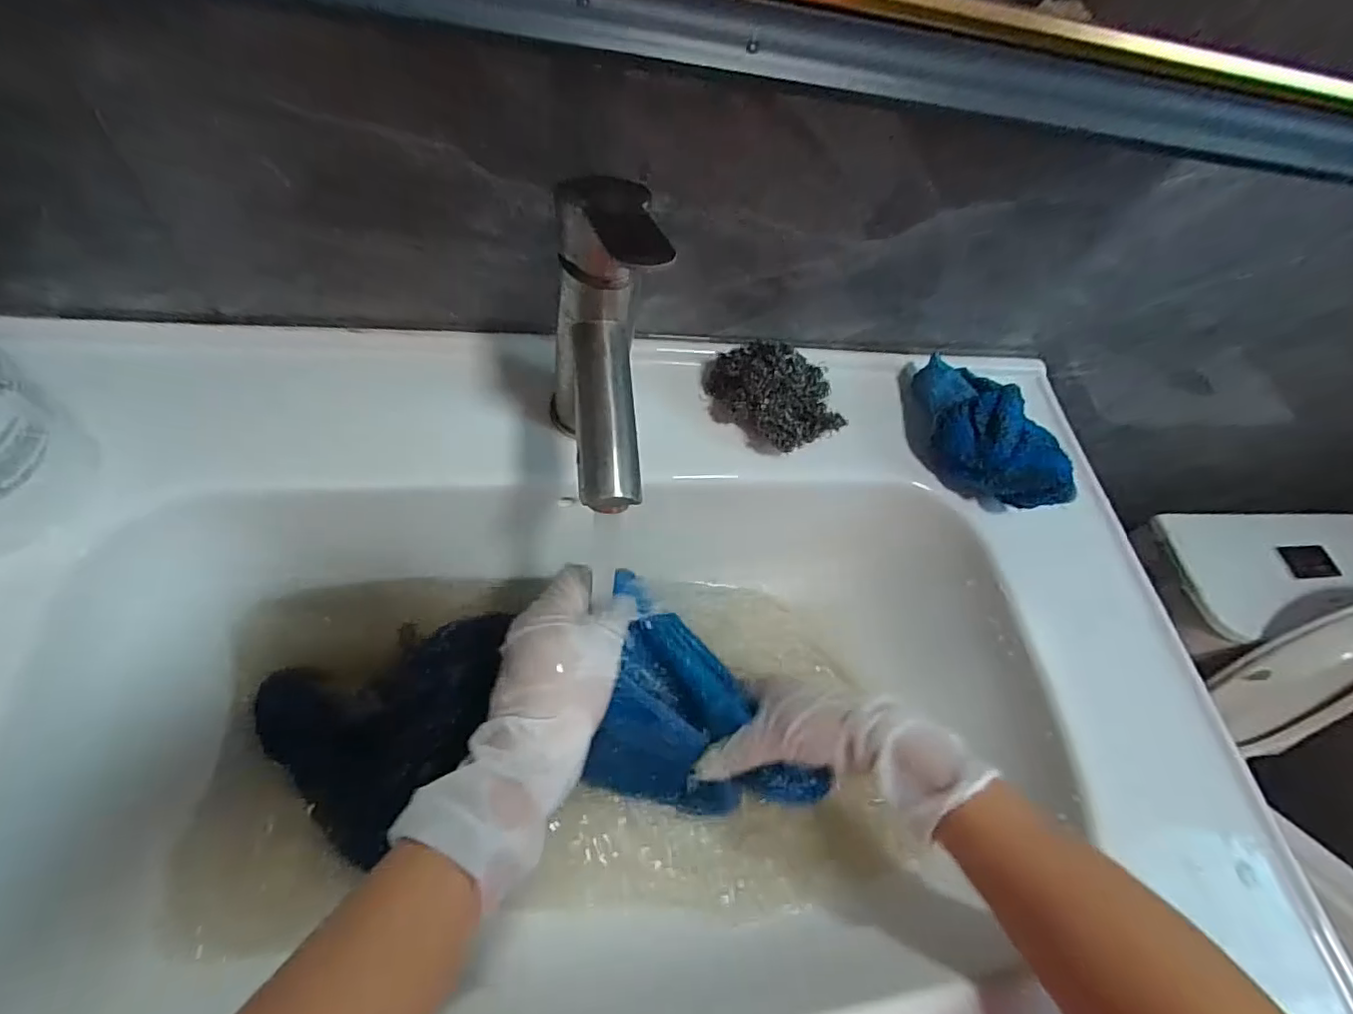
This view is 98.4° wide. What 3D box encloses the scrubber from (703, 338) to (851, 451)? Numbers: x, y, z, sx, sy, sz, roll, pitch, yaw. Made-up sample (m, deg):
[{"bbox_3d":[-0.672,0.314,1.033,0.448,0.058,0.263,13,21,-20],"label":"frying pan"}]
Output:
[{"bbox_3d":[0.069,-0.077,0.421,0.103,0.066,0.055,16,54,8],"label":"scrubber"}]

